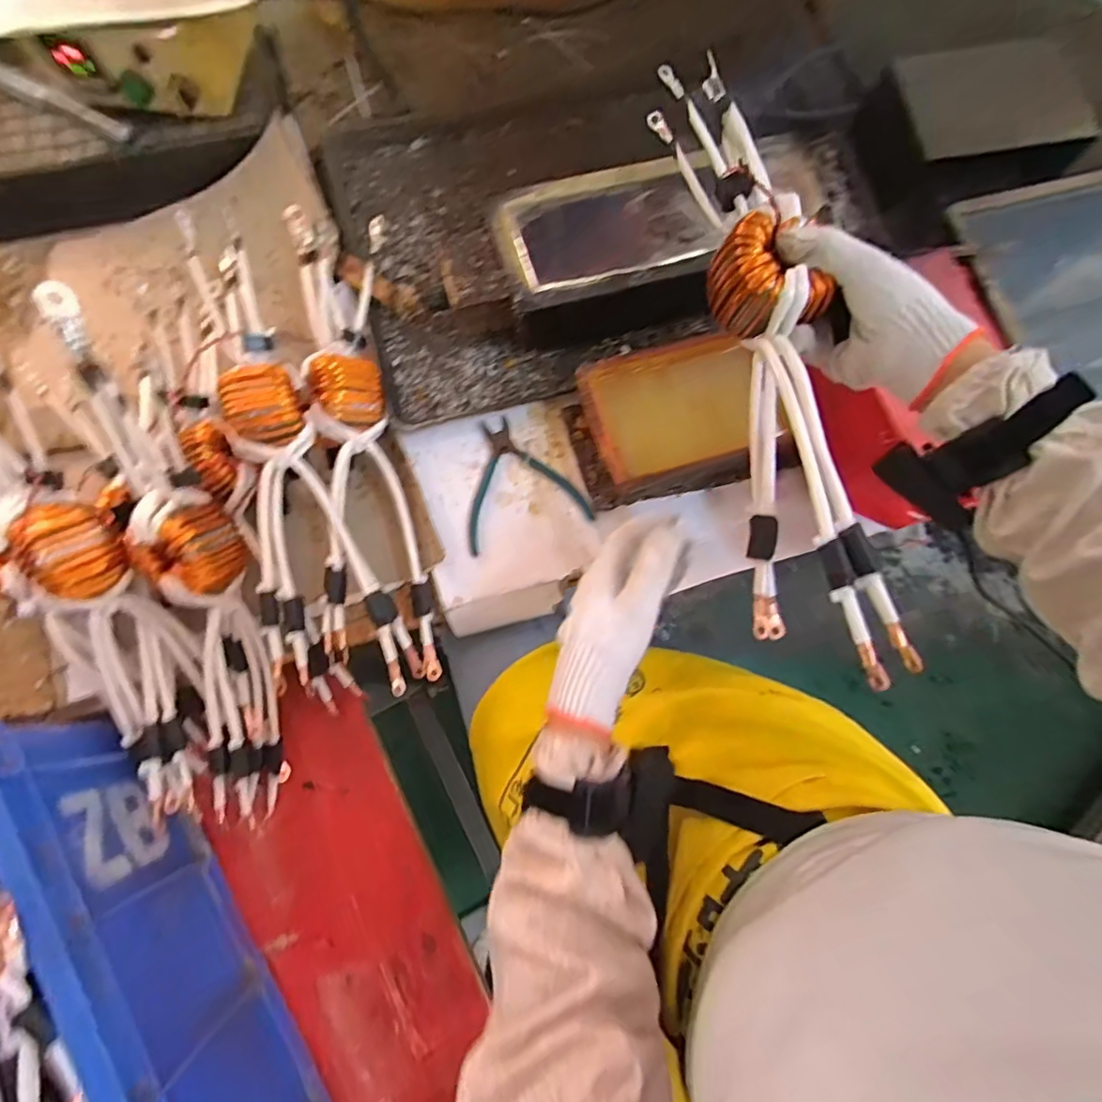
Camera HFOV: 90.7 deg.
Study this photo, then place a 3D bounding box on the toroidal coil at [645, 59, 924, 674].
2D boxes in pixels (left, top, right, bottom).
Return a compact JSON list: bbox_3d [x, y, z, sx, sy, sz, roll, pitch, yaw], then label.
[{"bbox_3d":[0.150,-0.147,0.397,0.065,0.090,0.462,-8,78,-2],"label":"toroidal coil"}]

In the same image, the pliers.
[{"bbox_3d":[-0.037,-0.075,0.550,0.123,0.012,0.130,-17,77,-6],"label":"pliers"}]

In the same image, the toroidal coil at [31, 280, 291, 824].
[{"bbox_3d":[-0.306,0.035,0.472,0.071,0.077,0.444,-10,106,-2],"label":"toroidal coil"}]

